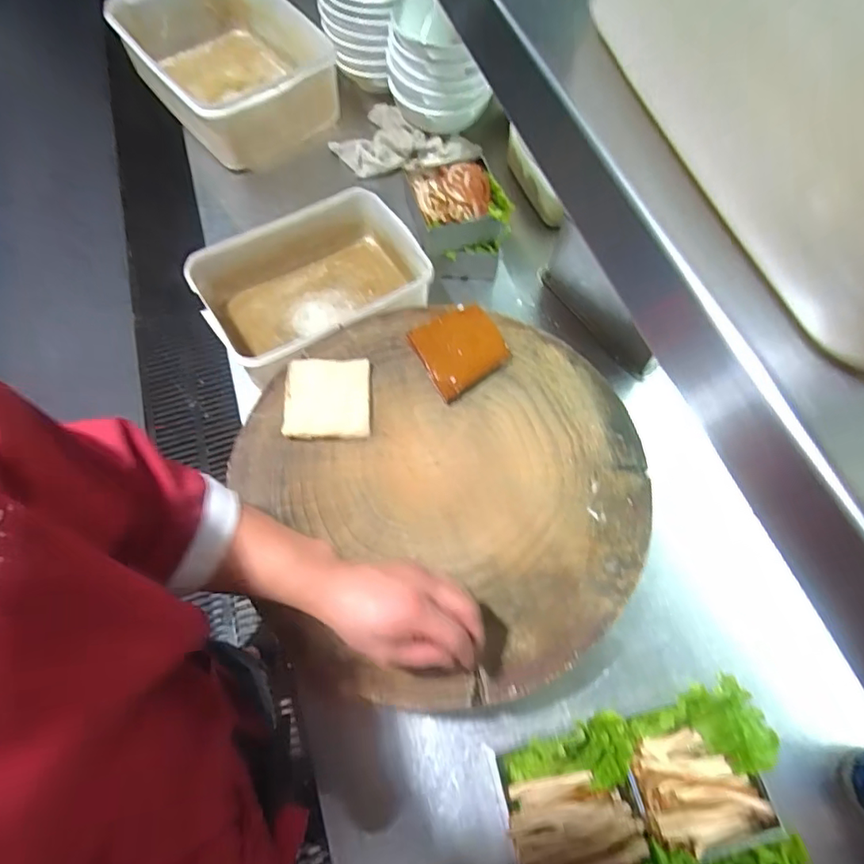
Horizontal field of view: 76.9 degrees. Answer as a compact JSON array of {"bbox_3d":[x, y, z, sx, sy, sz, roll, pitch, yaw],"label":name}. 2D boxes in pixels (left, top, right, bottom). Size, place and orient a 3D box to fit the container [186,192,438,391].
[{"bbox_3d":[-0.163,-0.194,0.778,0.295,0.111,0.226,-28,67,-14],"label":"container"}]

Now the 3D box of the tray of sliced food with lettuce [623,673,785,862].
[{"bbox_3d":[0.260,0.320,0.529,0.134,0.058,0.141,-5,64,-3],"label":"tray of sliced food with lettuce"}]

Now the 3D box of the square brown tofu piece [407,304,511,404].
[{"bbox_3d":[0.036,-0.101,0.670,0.099,0.026,0.092,-30,68,-14],"label":"square brown tofu piece"}]

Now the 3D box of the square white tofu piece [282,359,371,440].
[{"bbox_3d":[-0.123,-0.041,0.643,0.097,0.014,0.098,-3,64,-2],"label":"square white tofu piece"}]

